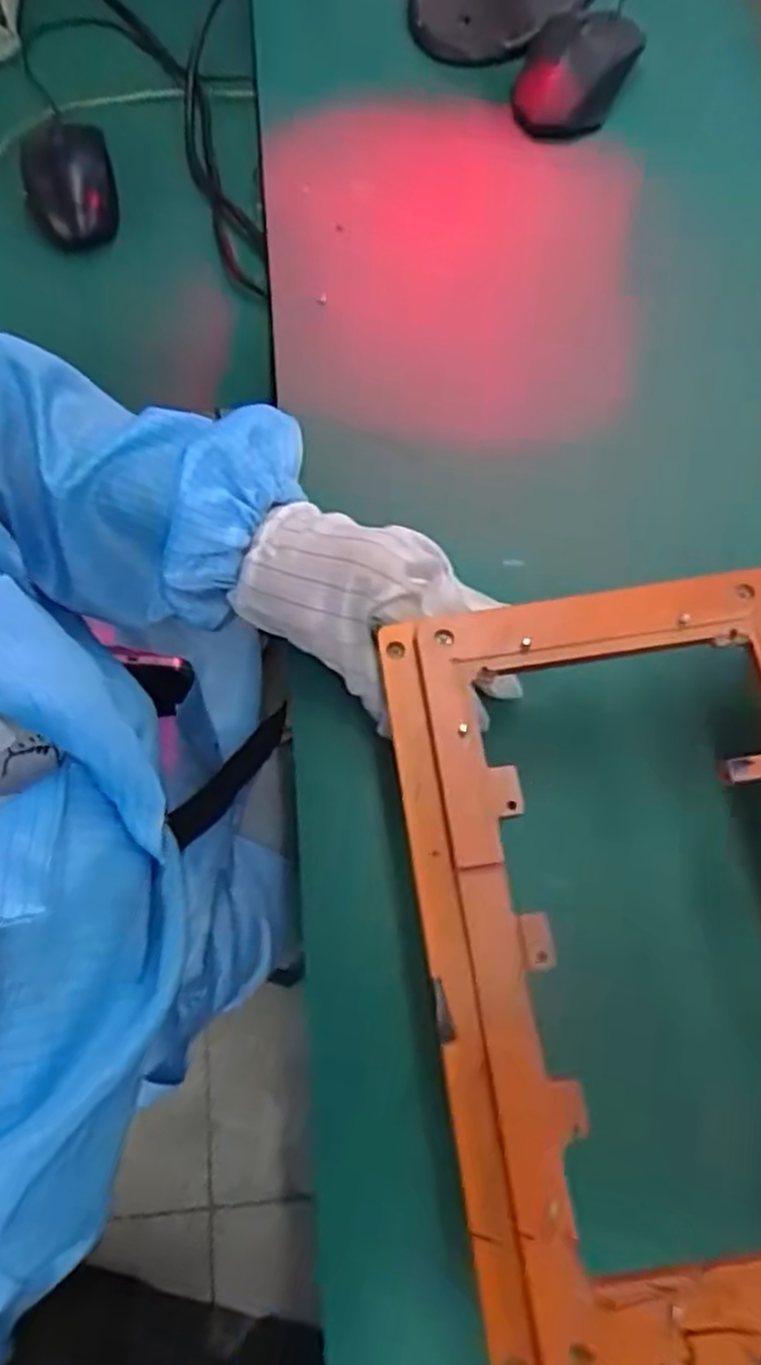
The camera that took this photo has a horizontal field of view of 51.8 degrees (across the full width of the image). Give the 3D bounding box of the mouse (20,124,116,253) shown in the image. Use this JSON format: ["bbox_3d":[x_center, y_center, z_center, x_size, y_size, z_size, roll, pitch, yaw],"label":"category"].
[{"bbox_3d":[-0.215,-0.346,0.541,0.059,0.040,0.075,-16,71,-6],"label":"mouse"}]

